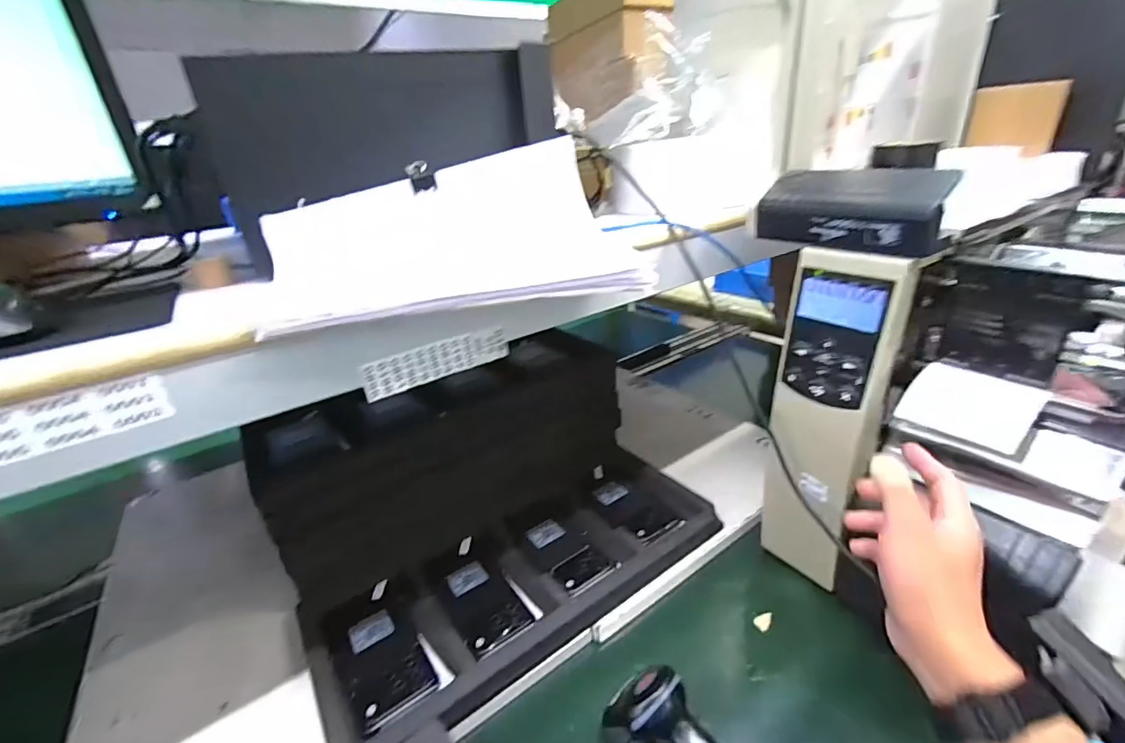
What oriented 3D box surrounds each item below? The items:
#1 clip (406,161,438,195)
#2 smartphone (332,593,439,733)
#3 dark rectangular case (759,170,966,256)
[{"bbox_3d":[-0.132,-0.183,0.451,0.024,0.025,0.030,-12,26,-13],"label":"clip"},{"bbox_3d":[-0.189,0.291,0.500,0.074,0.013,0.152,-21,29,-29],"label":"smartphone"},{"bbox_3d":[0.260,-0.147,0.438,0.056,0.059,0.156,-23,30,-31],"label":"dark rectangular case"}]

